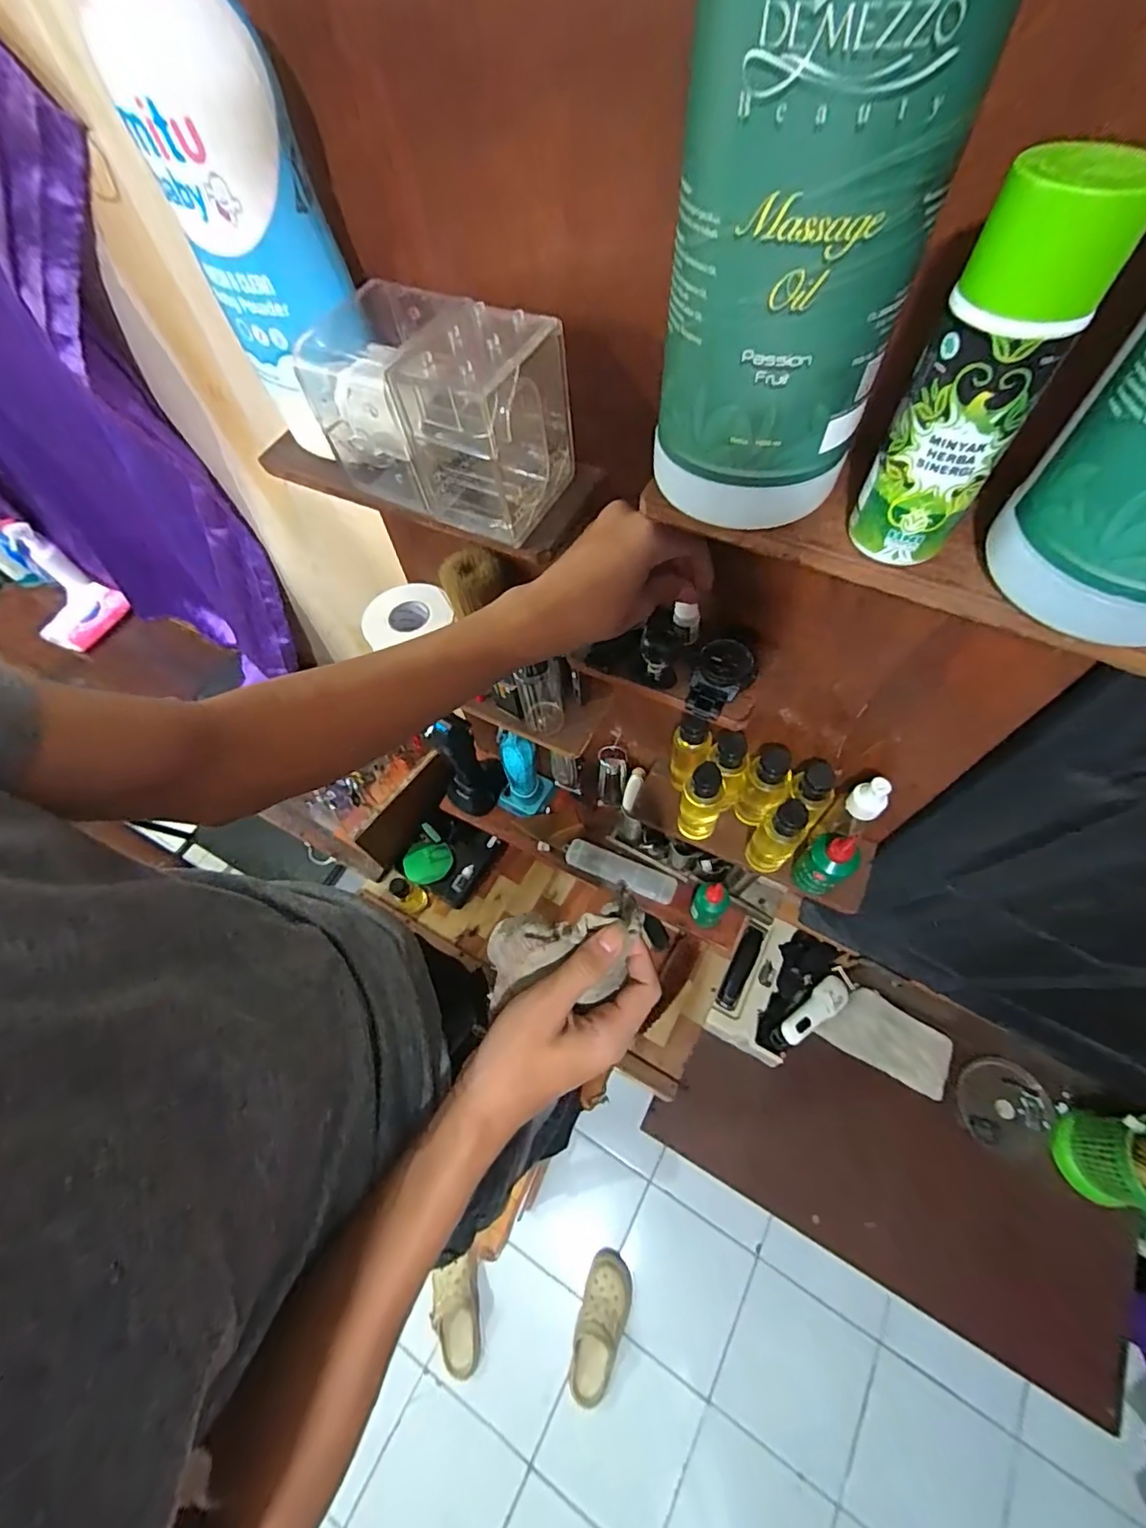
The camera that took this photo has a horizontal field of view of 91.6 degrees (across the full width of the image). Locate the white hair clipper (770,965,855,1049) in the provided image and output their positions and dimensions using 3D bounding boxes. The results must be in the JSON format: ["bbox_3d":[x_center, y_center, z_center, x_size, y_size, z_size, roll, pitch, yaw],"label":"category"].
[{"bbox_3d":[0.401,0.403,0.919,0.186,0.034,0.050,-27,62,-25],"label":"white hair clipper"}]

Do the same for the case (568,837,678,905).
[{"bbox_3d":[0.066,0.151,0.785,0.157,0.013,0.040,20,65,15],"label":"case"}]

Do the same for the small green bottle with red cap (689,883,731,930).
[{"bbox_3d":[0.174,0.185,0.722,0.042,0.093,0.036,32,68,20],"label":"small green bottle with red cap"}]

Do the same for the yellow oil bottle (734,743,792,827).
[{"bbox_3d":[0.184,0.023,0.543,0.042,0.110,0.038,23,66,16],"label":"yellow oil bottle"}]

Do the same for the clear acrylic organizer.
[{"bbox_3d":[-0.080,-0.208,0.334,0.136,0.094,0.078,22,65,15],"label":"clear acrylic organizer"}]

